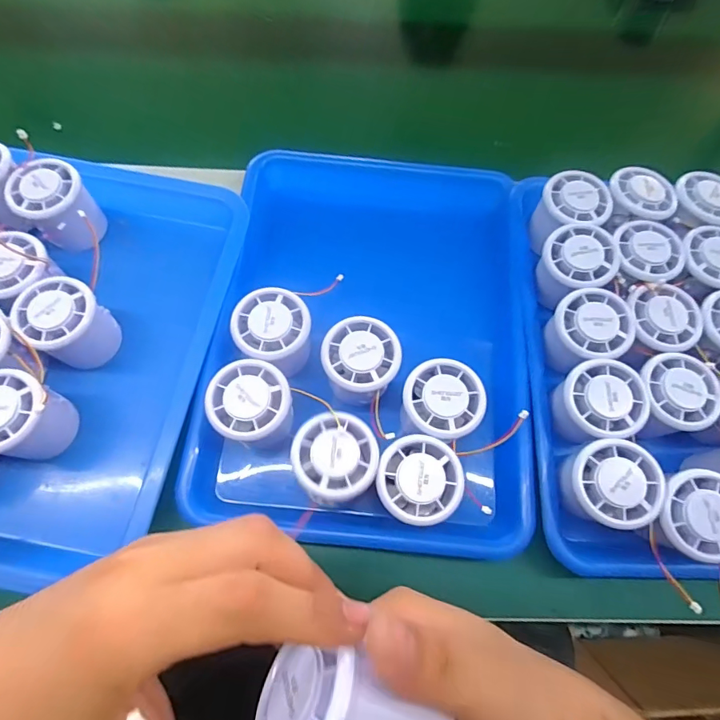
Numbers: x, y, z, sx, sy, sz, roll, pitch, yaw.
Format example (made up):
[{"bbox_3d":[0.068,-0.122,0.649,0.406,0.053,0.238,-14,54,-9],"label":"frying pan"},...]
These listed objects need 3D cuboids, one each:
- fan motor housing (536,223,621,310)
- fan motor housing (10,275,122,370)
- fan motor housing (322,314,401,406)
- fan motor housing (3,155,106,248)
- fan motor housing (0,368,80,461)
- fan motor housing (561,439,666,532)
[{"bbox_3d":[0.172,-0.077,0.367,0.054,0.035,0.054,0,73,-2],"label":"fan motor housing"},{"bbox_3d":[-0.221,-0.027,0.351,0.054,0.058,0.053,1,69,-2],"label":"fan motor housing"},{"bbox_3d":[0.000,0.002,0.345,0.055,0.047,0.056,1,69,-2],"label":"fan motor housing"},{"bbox_3d":[-0.251,-0.126,0.384,0.063,0.054,0.056,43,73,13],"label":"fan motor housing"},{"bbox_3d":[-0.240,0.041,0.326,0.054,0.057,0.053,1,69,-2],"label":"fan motor housing"},{"bbox_3d":[0.168,0.086,0.314,0.058,0.044,0.056,9,70,2],"label":"fan motor housing"}]

